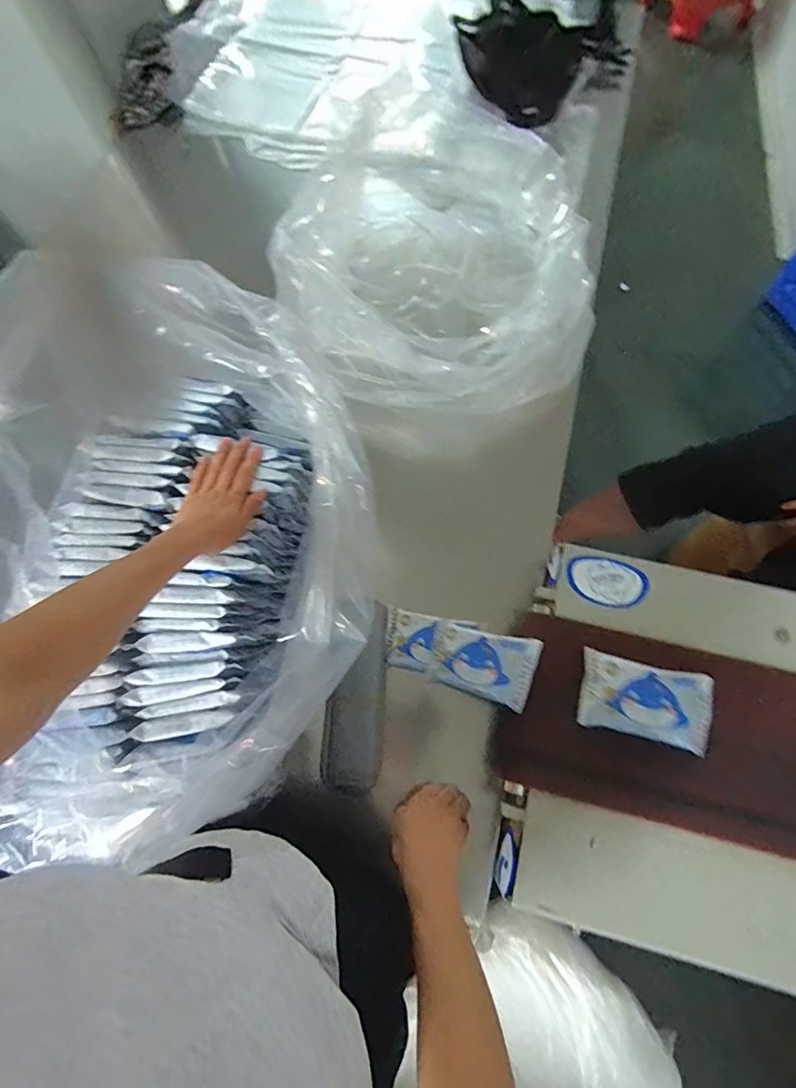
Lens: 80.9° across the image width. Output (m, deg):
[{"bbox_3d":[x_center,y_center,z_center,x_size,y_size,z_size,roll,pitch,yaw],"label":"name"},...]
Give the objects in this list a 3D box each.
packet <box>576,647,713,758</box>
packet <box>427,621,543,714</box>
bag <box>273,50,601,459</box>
[{"bbox_3d":[0.285,0.182,0.546,0.142,0.031,0.083,13,74,6],"label":"packet"},{"bbox_3d":[0.105,0.150,0.592,0.137,0.016,0.081,7,71,36],"label":"packet"},{"bbox_3d":[0.029,-0.508,0.825,0.479,0.182,0.643,-23,74,-5],"label":"bag"}]

